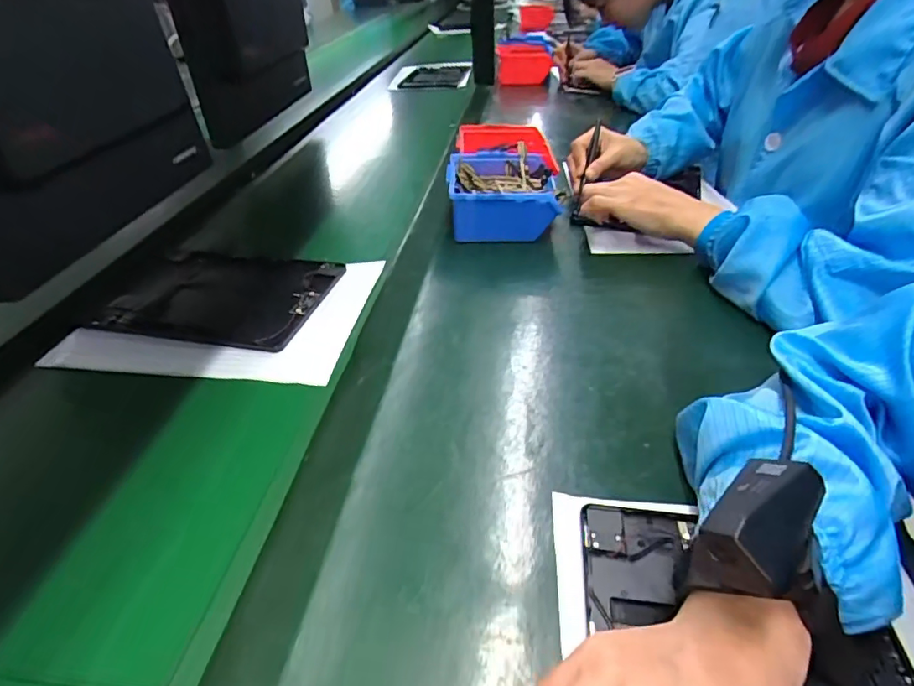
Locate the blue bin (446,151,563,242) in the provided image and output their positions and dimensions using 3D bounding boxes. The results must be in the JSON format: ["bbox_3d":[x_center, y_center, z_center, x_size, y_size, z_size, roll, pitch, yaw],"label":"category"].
[{"bbox_3d":[0.052,-0.163,0.599,0.119,0.073,0.106,-1,35,4],"label":"blue bin"}]

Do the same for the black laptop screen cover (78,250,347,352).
[{"bbox_3d":[-0.253,-0.053,0.557,0.232,0.011,0.156,6,36,13],"label":"black laptop screen cover"}]

